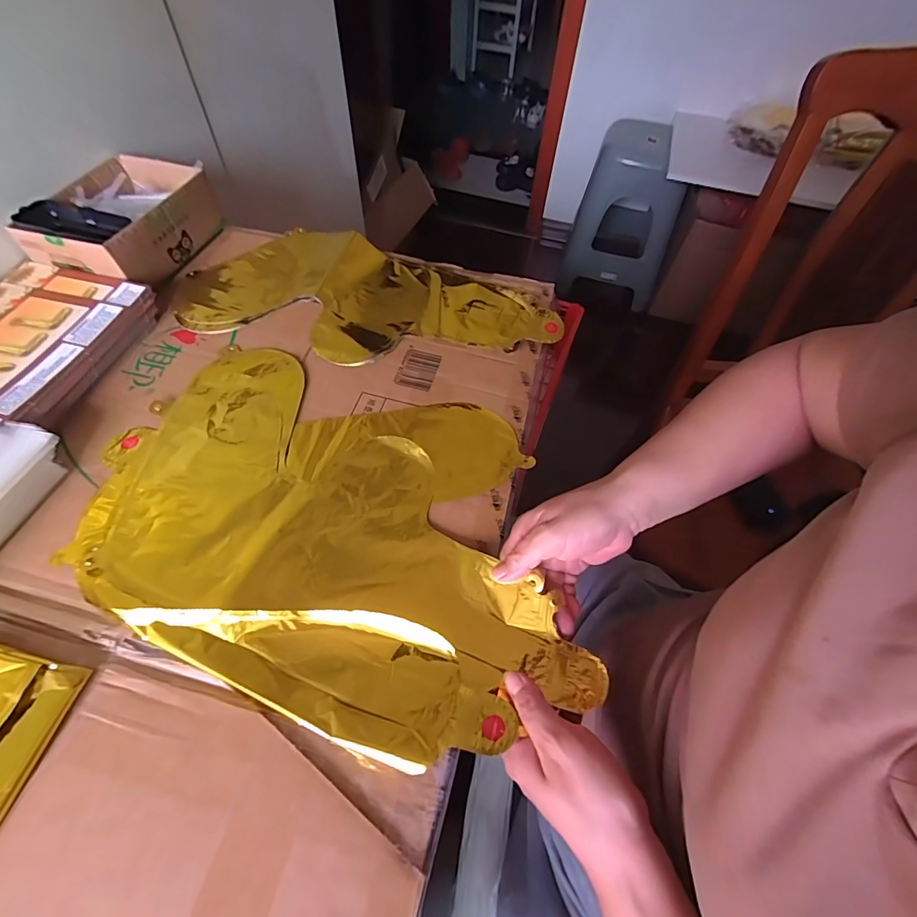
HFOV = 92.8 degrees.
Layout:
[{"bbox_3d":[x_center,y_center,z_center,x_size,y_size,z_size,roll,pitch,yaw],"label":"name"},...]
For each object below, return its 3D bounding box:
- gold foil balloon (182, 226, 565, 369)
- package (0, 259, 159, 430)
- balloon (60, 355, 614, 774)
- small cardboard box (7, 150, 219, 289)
[{"bbox_3d":[-0.106,-0.189,0.513,0.433,0.017,0.201,16,58,8],"label":"gold foil balloon"},{"bbox_3d":[-0.436,-0.105,0.433,0.179,0.035,0.225,13,57,6],"label":"package"},{"bbox_3d":[-0.101,0.051,0.372,0.413,0.019,0.300,11,57,5],"label":"balloon"},{"bbox_3d":[-0.398,-0.285,0.528,0.126,0.071,0.183,12,57,5],"label":"small cardboard box"}]

